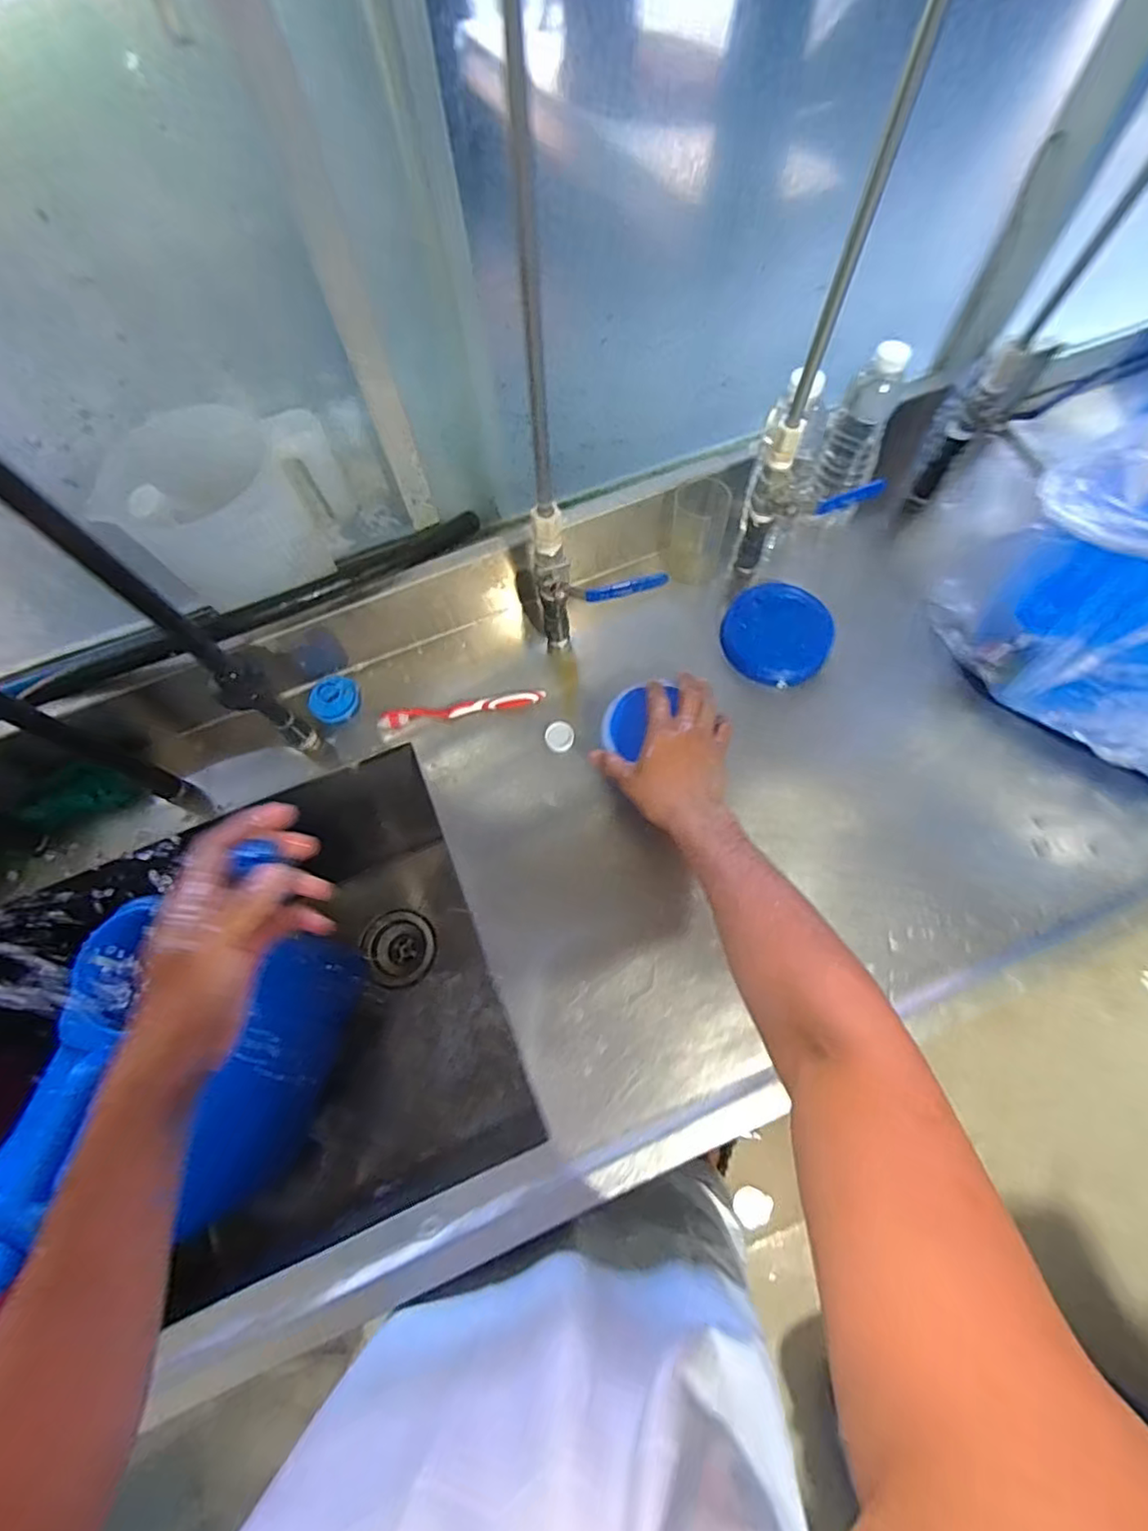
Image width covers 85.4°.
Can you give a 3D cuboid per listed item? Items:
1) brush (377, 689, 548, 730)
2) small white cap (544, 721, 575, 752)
[{"bbox_3d":[-0.126,-0.067,0.705,0.184,0.016,0.022,-11,68,-3],"label":"brush"},{"bbox_3d":[-0.015,-0.032,0.689,0.031,0.008,0.036,12,69,7],"label":"small white cap"}]

